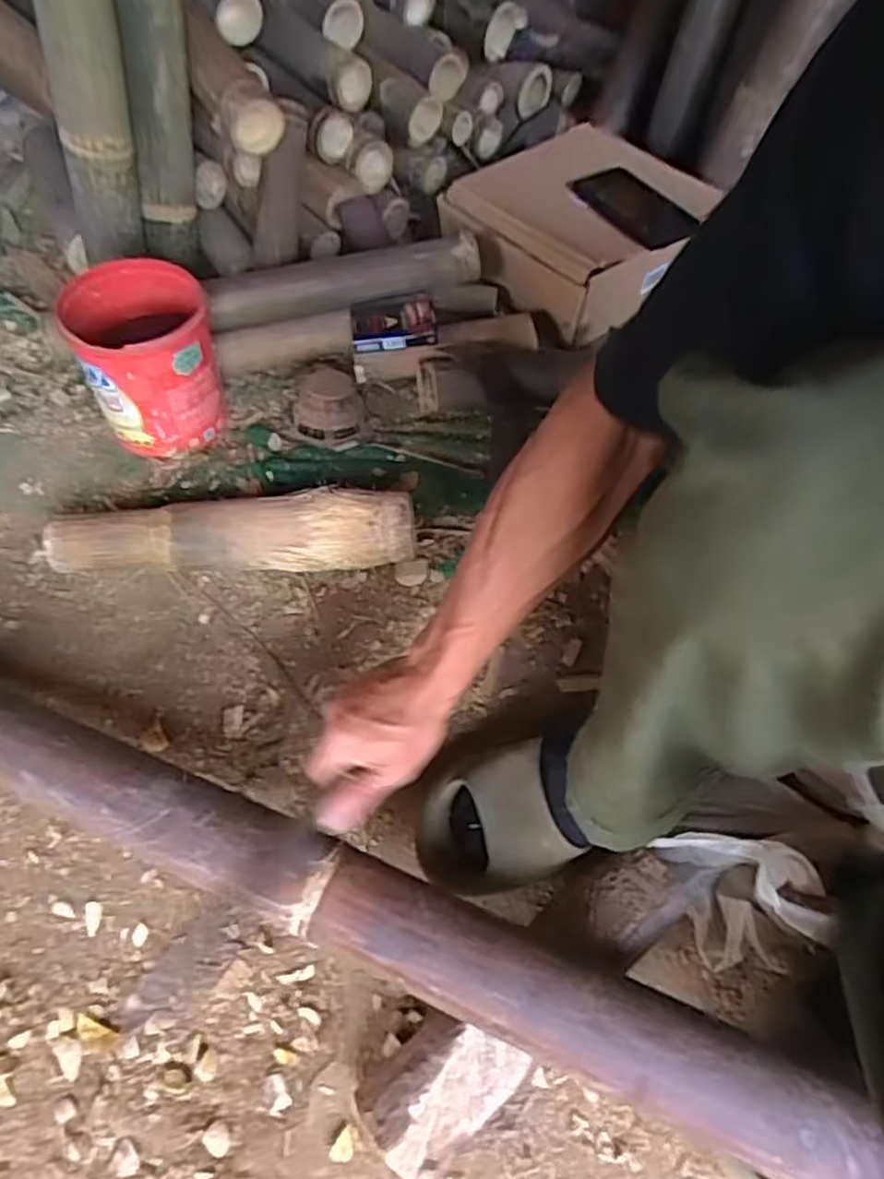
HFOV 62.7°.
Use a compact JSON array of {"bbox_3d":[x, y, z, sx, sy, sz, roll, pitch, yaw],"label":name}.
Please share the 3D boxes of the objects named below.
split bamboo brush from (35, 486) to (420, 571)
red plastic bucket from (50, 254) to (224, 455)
[{"bbox_3d":[-0.208,-0.054,0.730,0.356,0.075,0.065,-2,60,-2],"label":"split bamboo brush"},{"bbox_3d":[-0.313,-0.252,0.786,0.138,0.142,0.142,0,60,-1],"label":"red plastic bucket"}]

